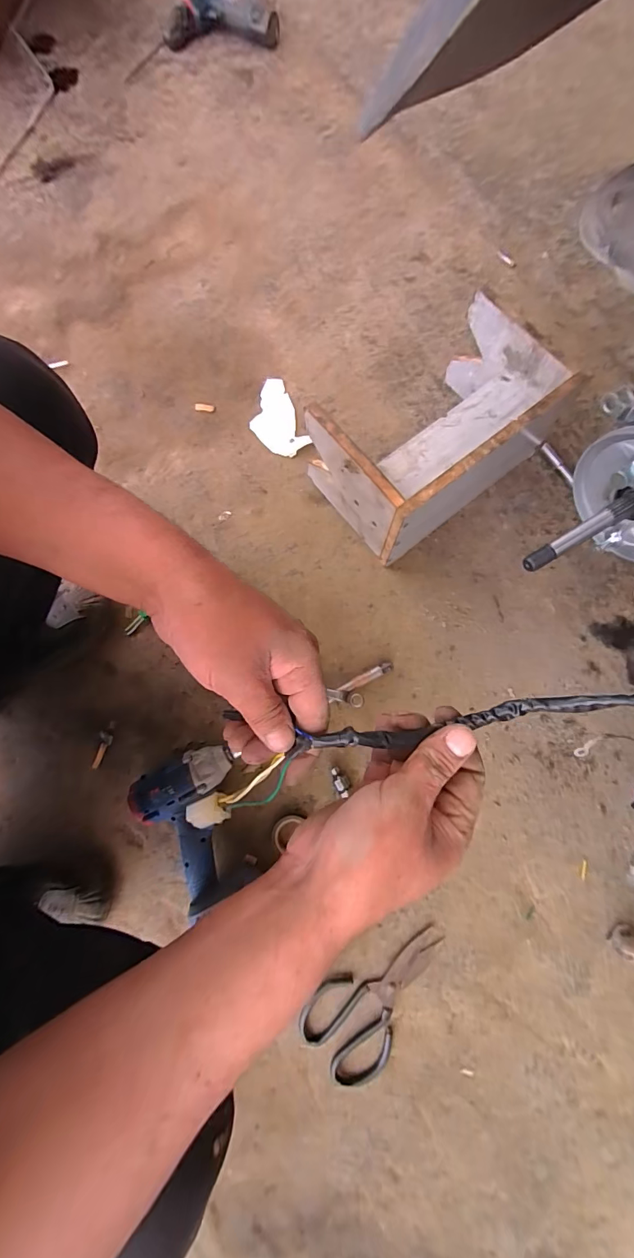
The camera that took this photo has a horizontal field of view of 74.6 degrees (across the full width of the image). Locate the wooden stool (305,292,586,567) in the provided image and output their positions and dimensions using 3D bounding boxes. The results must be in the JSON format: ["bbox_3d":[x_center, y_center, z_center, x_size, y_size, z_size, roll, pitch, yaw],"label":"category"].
[{"bbox_3d":[0.161,-0.267,0.577,0.298,0.166,0.184,-38,81,-5],"label":"wooden stool"}]

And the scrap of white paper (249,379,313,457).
[{"bbox_3d":[-0.069,-0.340,0.672,0.075,0.009,0.136,-23,80,-3],"label":"scrap of white paper"}]

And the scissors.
[{"bbox_3d":[0.070,0.453,0.518,0.108,0.014,0.199,39,83,8],"label":"scissors"}]

